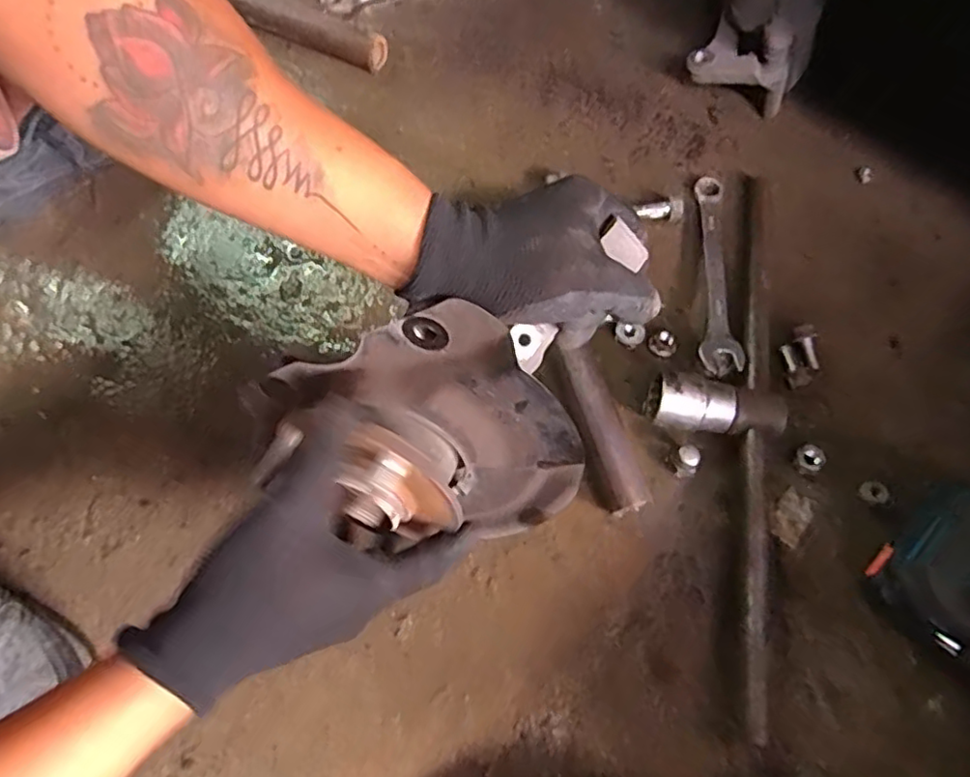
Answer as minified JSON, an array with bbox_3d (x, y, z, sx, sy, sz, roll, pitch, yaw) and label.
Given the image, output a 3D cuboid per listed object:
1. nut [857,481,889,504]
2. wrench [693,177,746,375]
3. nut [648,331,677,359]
[{"bbox_3d":[0.290,0.078,0.467,0.018,0.017,0.012,31,70,14],"label":"nut"},{"bbox_3d":[0.199,-0.104,0.535,0.033,0.007,0.200,6,62,5],"label":"wrench"},{"bbox_3d":[0.148,-0.037,0.517,0.022,0.011,0.018,-12,66,-5],"label":"nut"}]

